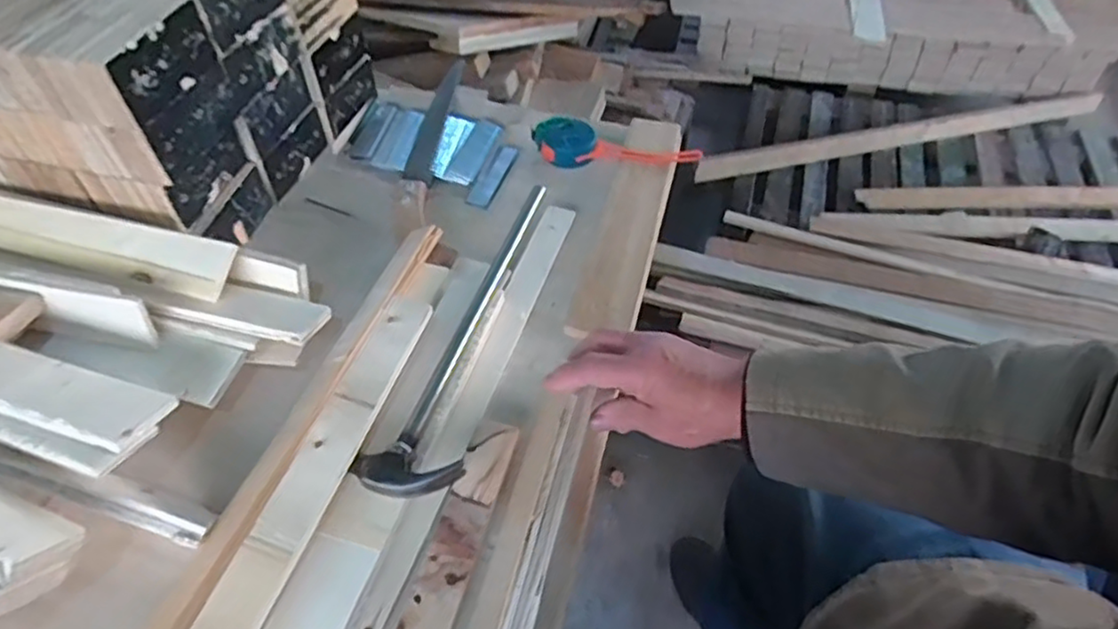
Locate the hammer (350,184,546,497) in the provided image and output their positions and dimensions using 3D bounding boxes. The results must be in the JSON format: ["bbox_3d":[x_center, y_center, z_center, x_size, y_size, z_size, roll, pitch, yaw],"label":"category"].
[{"bbox_3d":[-0.059,0.010,0.609,0.073,0.038,0.357,15,51,14],"label":"hammer"}]

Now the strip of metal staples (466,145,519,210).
[{"bbox_3d":[-0.077,-0.164,0.796,0.027,0.004,0.104,20,56,5],"label":"strip of metal staples"}]

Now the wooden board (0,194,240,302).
[{"bbox_3d":[-0.451,-0.075,0.623,0.335,0.017,0.055,13,72,11],"label":"wooden board"}]

